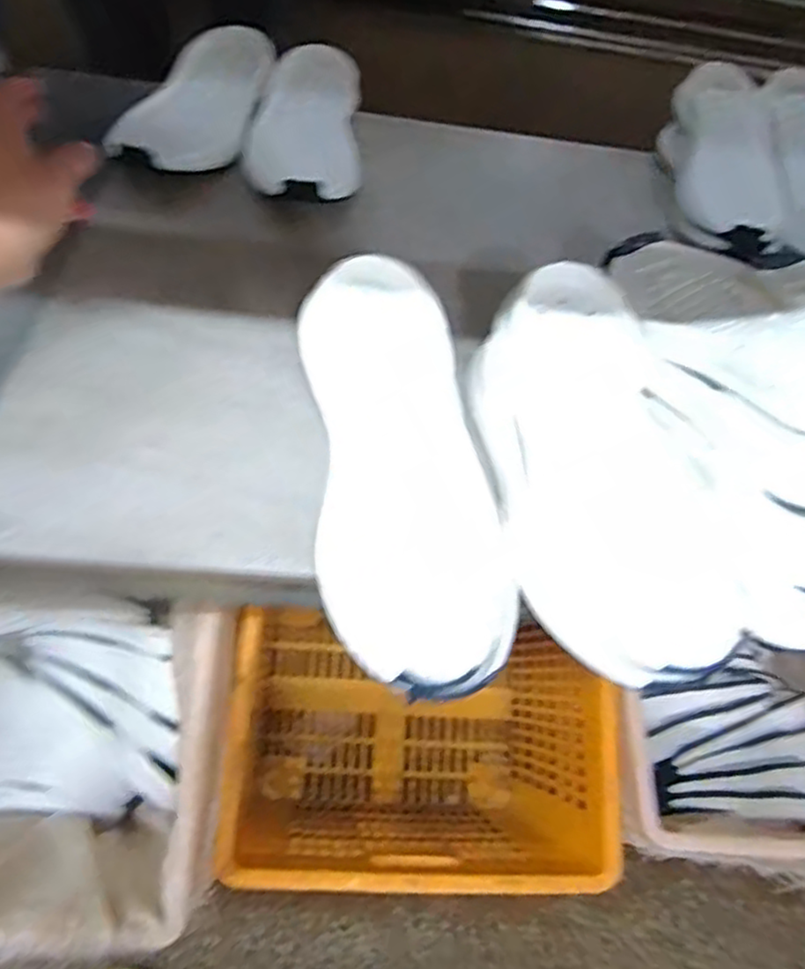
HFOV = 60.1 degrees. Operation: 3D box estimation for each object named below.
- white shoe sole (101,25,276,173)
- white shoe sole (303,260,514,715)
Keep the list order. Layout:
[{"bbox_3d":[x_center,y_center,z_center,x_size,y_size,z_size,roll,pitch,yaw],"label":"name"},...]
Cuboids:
[{"bbox_3d":[-0.213,-0.403,0.735,0.113,0.043,0.280,11,53,-2],"label":"white shoe sole"},{"bbox_3d":[0.004,-0.015,0.435,0.125,0.069,0.285,-2,54,-11],"label":"white shoe sole"}]

